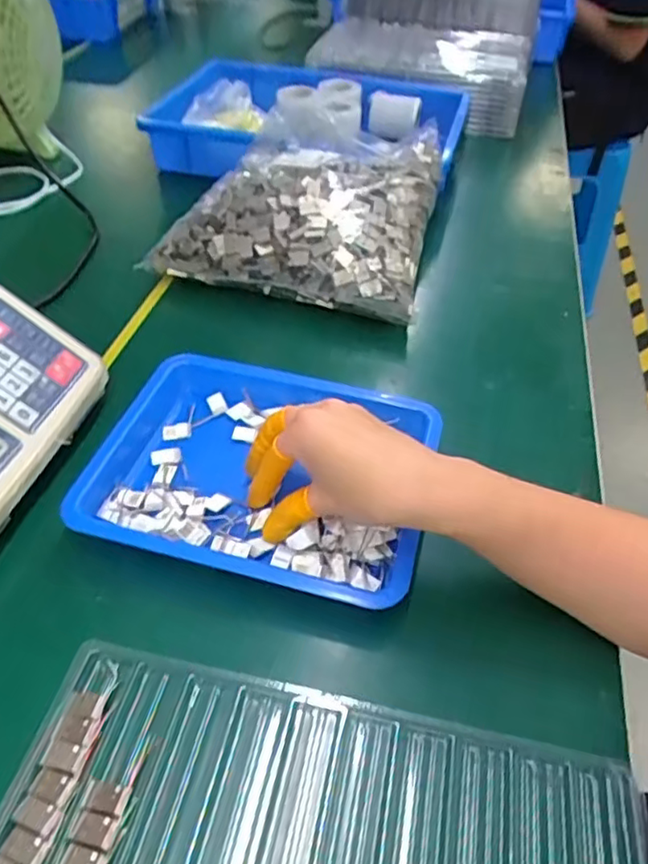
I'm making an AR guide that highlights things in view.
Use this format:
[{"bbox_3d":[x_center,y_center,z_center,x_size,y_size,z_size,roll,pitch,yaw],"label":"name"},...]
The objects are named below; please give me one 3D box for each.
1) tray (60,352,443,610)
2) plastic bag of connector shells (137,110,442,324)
[{"bbox_3d":[-0.046,0.026,0.427,0.225,0.035,0.167,13,46,8],"label":"tray"},{"bbox_3d":[-0.012,-0.220,0.620,0.237,0.090,0.226,14,46,9],"label":"plastic bag of connector shells"}]

